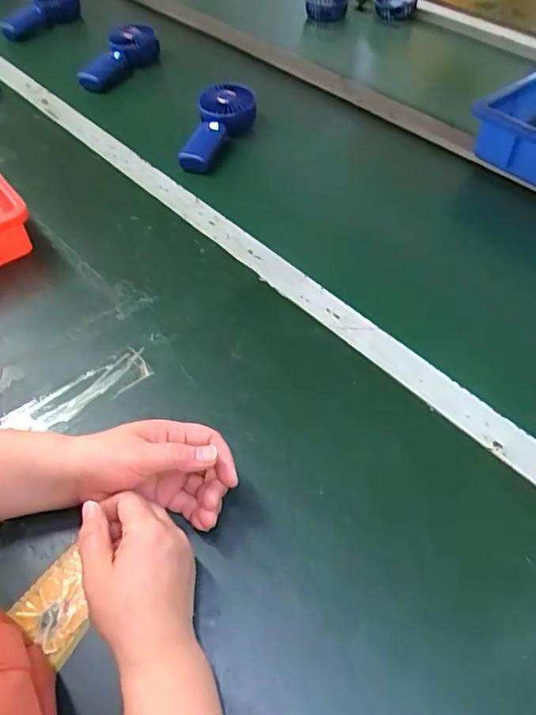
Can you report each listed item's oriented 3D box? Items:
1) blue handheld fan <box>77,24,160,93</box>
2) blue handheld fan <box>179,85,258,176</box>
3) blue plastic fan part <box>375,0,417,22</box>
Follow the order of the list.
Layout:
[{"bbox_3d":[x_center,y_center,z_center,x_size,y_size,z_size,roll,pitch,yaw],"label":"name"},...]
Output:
[{"bbox_3d":[-0.268,-0.530,0.938,0.096,0.048,0.196,16,54,14],"label":"blue handheld fan"},{"bbox_3d":[-0.071,-0.339,0.776,0.082,0.039,0.172,8,53,8],"label":"blue handheld fan"},{"bbox_3d":[0.272,-0.745,1.110,0.091,0.047,0.098,8,53,8],"label":"blue plastic fan part"}]

